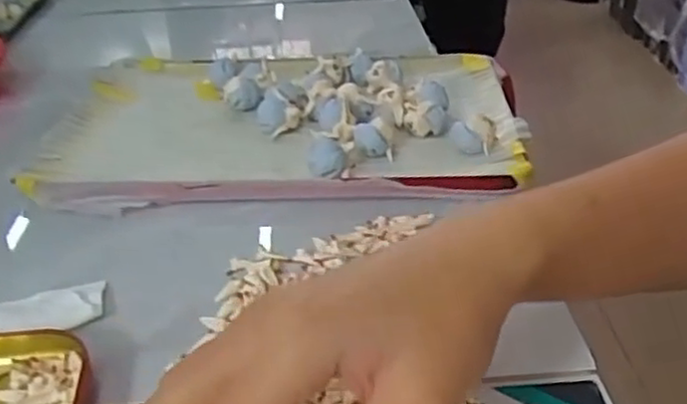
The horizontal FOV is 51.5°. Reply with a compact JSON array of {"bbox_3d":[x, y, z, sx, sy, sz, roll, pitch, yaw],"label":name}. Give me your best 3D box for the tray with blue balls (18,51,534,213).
[{"bbox_3d":[-0.038,-0.063,0.484,0.298,0.025,0.206,-1,31,2],"label":"tray with blue balls"}]

